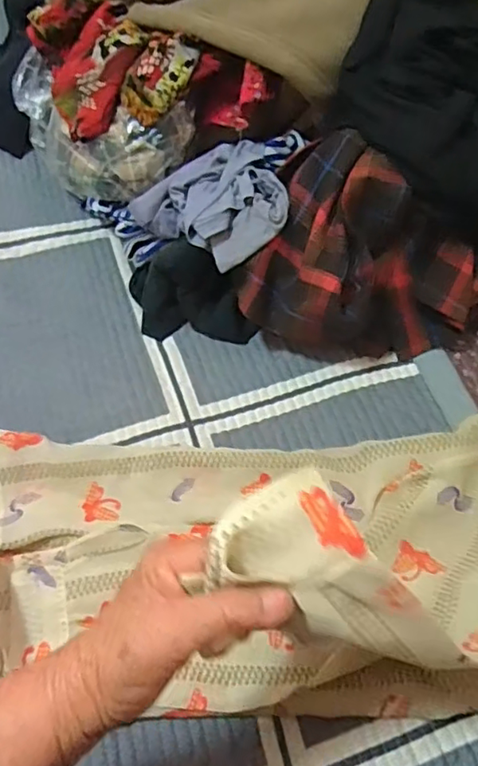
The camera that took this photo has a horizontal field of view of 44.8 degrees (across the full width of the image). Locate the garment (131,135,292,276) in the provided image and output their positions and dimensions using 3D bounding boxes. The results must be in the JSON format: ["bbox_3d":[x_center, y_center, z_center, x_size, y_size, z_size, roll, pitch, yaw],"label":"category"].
[{"bbox_3d":[-0.016,-0.189,0.625,0.152,0.071,0.143,1,58,-2],"label":"garment"}]

